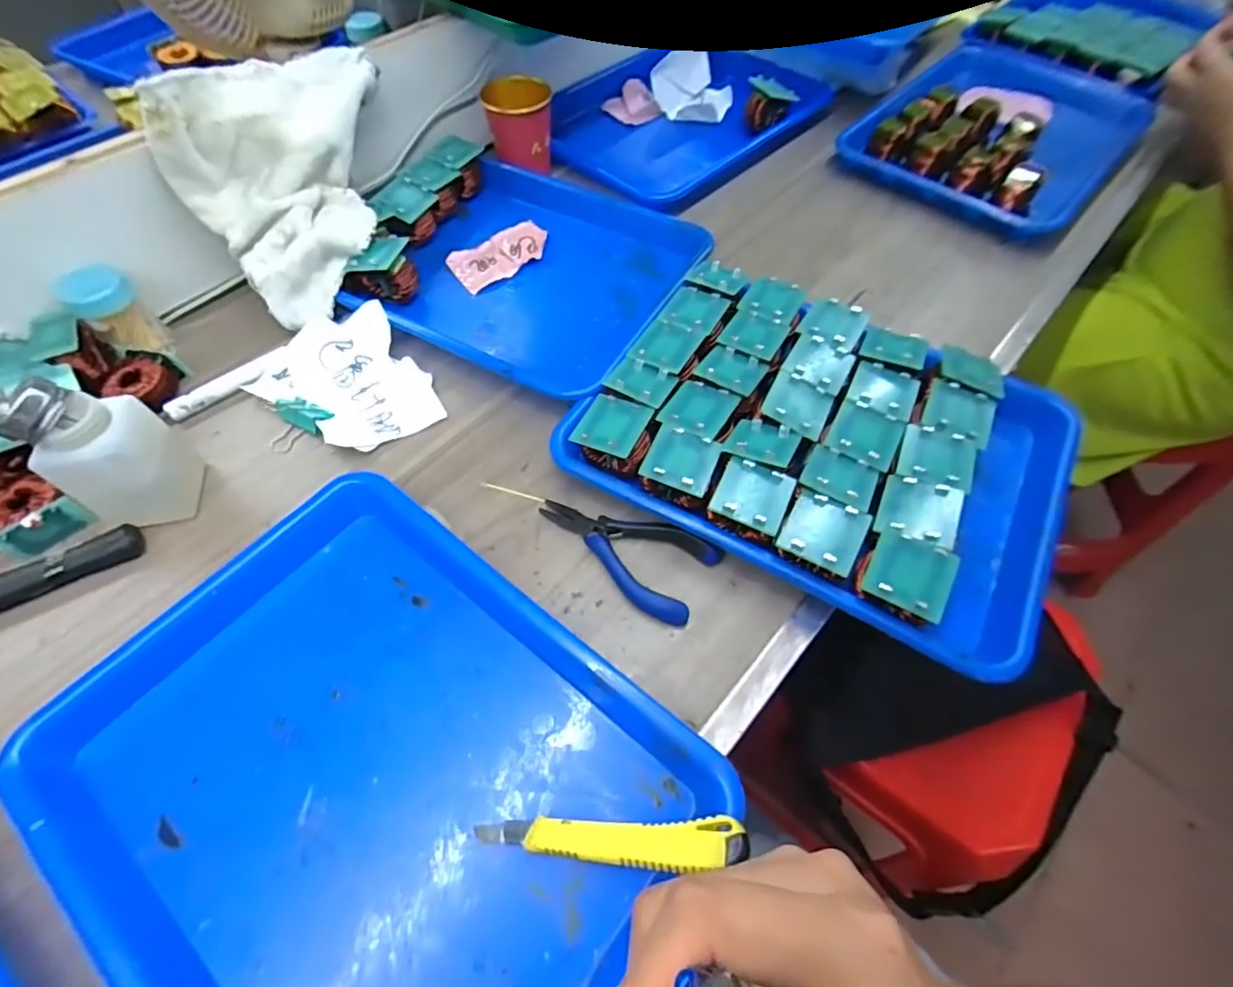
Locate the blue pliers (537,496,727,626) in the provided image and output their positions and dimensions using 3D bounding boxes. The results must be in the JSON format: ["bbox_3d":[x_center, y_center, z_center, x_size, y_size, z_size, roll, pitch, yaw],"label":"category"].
[{"bbox_3d":[0.003,0.035,0.383,0.125,0.023,0.061,25,62,12],"label":"blue pliers"}]

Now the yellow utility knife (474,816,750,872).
[{"bbox_3d":[-0.006,0.174,0.284,0.138,0.005,0.021,-7,59,15],"label":"yellow utility knife"}]

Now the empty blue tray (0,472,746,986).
[{"bbox_3d":[-0.137,0.152,0.312,0.327,0.037,0.255,34,64,16],"label":"empty blue tray"}]

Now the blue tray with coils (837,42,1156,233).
[{"bbox_3d":[0.453,-0.435,0.661,0.254,0.045,0.365,39,65,18],"label":"blue tray with coils"}]

